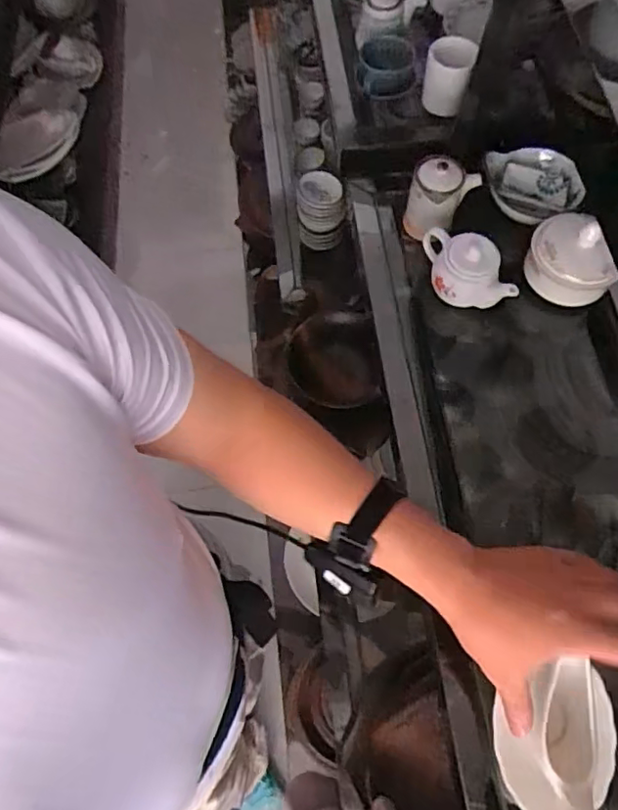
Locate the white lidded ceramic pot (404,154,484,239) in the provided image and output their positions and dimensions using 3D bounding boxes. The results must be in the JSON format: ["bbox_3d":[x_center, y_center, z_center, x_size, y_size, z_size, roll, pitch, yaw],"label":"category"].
[{"bbox_3d":[0.154,-0.246,0.704,0.067,0.090,0.068,0,66,1],"label":"white lidded ceramic pot"}]

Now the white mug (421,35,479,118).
[{"bbox_3d":[0.188,-0.449,0.791,0.062,0.077,0.063,10,67,6],"label":"white mug"}]

